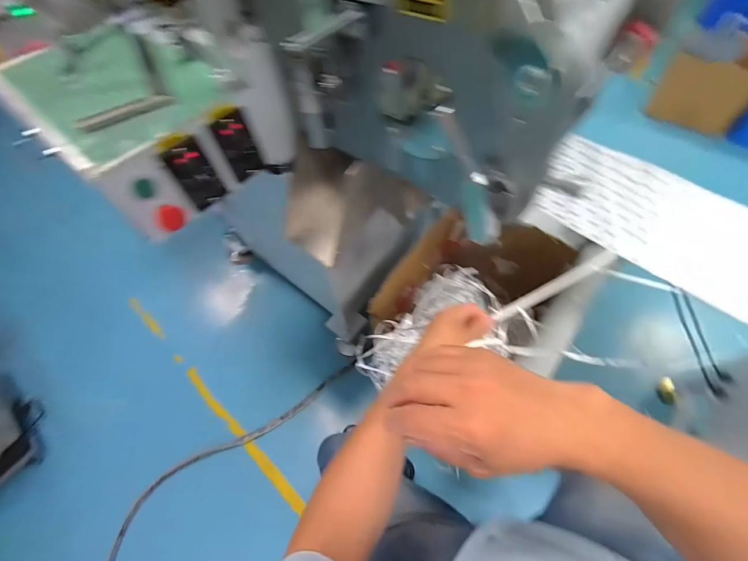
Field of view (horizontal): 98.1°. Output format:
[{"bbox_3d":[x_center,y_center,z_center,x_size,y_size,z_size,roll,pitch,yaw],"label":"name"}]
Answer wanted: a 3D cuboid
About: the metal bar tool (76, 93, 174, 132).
[{"bbox_3d":[-0.321,-0.225,0.429,0.006,0.016,0.158,7,41,7],"label":"metal bar tool"}]

